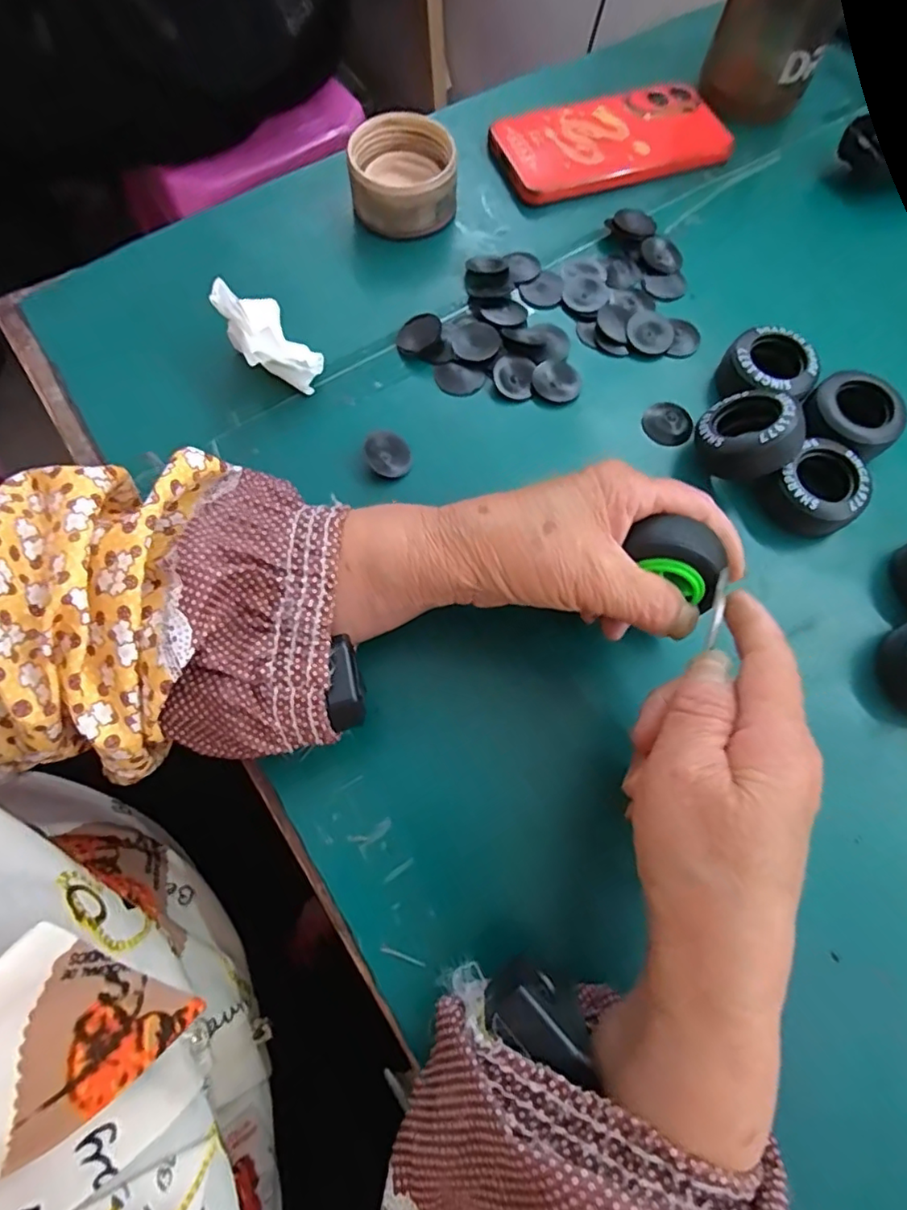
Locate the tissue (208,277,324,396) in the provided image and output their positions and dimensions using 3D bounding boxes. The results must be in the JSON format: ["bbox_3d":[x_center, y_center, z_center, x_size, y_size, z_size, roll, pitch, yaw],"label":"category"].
[{"bbox_3d":[-0.100,-0.146,0.318,0.037,0.040,0.055,-31,74,-13],"label":"tissue"}]

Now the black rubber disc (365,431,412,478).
[{"bbox_3d":[-0.035,-0.081,0.312,0.022,0.005,0.024,-1,99,-9],"label":"black rubber disc"}]

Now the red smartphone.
[{"bbox_3d":[0.114,-0.325,0.403,0.166,0.016,0.074,-20,72,-10],"label":"red smartphone"}]

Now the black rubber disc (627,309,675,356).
[{"bbox_3d":[0.119,-0.165,0.347,0.027,0.007,0.031,19,70,4],"label":"black rubber disc"}]

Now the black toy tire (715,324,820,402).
[{"bbox_3d":[0.178,-0.133,0.331,0.048,0.028,0.045,1,70,-2],"label":"black toy tire"}]

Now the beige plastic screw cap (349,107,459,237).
[{"bbox_3d":[-0.032,-0.272,0.368,0.064,0.039,0.063,-5,70,-5],"label":"beige plastic screw cap"}]

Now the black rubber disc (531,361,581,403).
[{"bbox_3d":[0.060,-0.130,0.334,0.028,0.005,0.025,-3,70,-4],"label":"black rubber disc"}]

